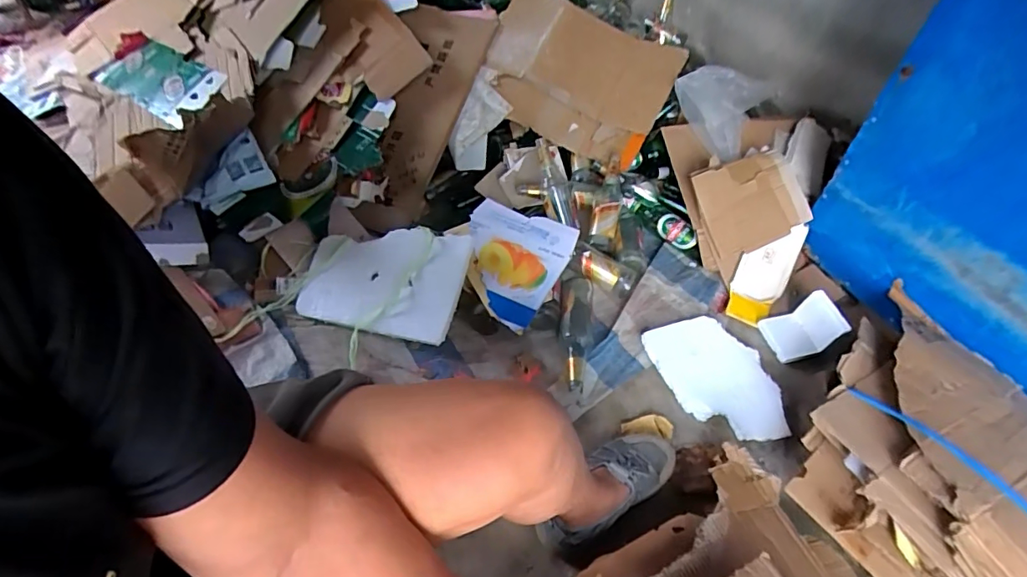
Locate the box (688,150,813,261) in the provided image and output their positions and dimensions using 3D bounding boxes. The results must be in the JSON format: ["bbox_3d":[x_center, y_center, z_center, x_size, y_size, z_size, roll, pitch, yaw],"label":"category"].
[{"bbox_3d":[0.542,-0.197,1.150,0.249,0.026,0.207,-17,90,-7],"label":"box"}]

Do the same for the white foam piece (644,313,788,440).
[{"bbox_3d":[0.407,0.172,0.990,0.195,0.014,0.278,-22,56,-20],"label":"white foam piece"}]

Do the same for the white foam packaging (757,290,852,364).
[{"bbox_3d":[0.595,0.083,1.037,0.114,0.080,0.110,-8,52,-10],"label":"white foam packaging"}]

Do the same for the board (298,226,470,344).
[{"bbox_3d":[-0.287,-0.023,1.080,0.356,0.031,0.233,9,69,19],"label":"board"}]

